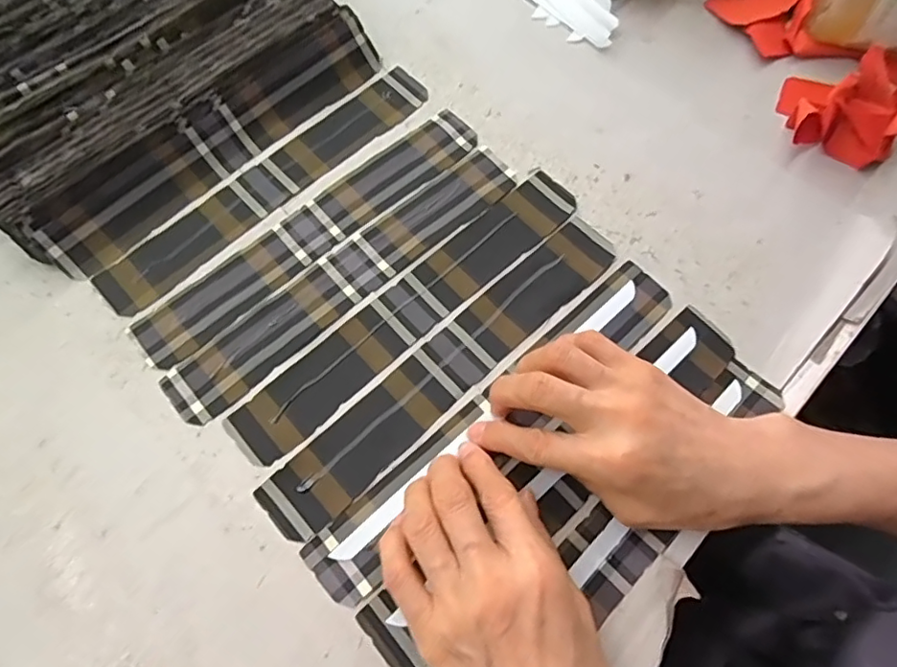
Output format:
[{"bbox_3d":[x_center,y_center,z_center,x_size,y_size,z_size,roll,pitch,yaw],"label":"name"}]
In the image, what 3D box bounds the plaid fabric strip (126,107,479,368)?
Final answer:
[{"bbox_3d":[-0.087,-0.070,0.381,0.258,0.004,0.040,-40,73,-14],"label":"plaid fabric strip"}]

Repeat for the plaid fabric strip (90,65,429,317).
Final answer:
[{"bbox_3d":[-0.121,-0.105,0.395,0.255,0.004,0.041,-41,73,-14],"label":"plaid fabric strip"}]

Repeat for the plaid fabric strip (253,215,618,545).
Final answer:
[{"bbox_3d":[0.002,0.017,0.343,0.259,0.004,0.040,-41,73,-14],"label":"plaid fabric strip"}]

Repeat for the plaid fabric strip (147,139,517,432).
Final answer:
[{"bbox_3d":[-0.061,-0.040,0.368,0.259,0.004,0.040,-40,73,-14],"label":"plaid fabric strip"}]

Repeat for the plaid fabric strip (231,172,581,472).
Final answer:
[{"bbox_3d":[-0.021,-0.019,0.358,0.258,0.004,0.041,-41,73,-14],"label":"plaid fabric strip"}]

